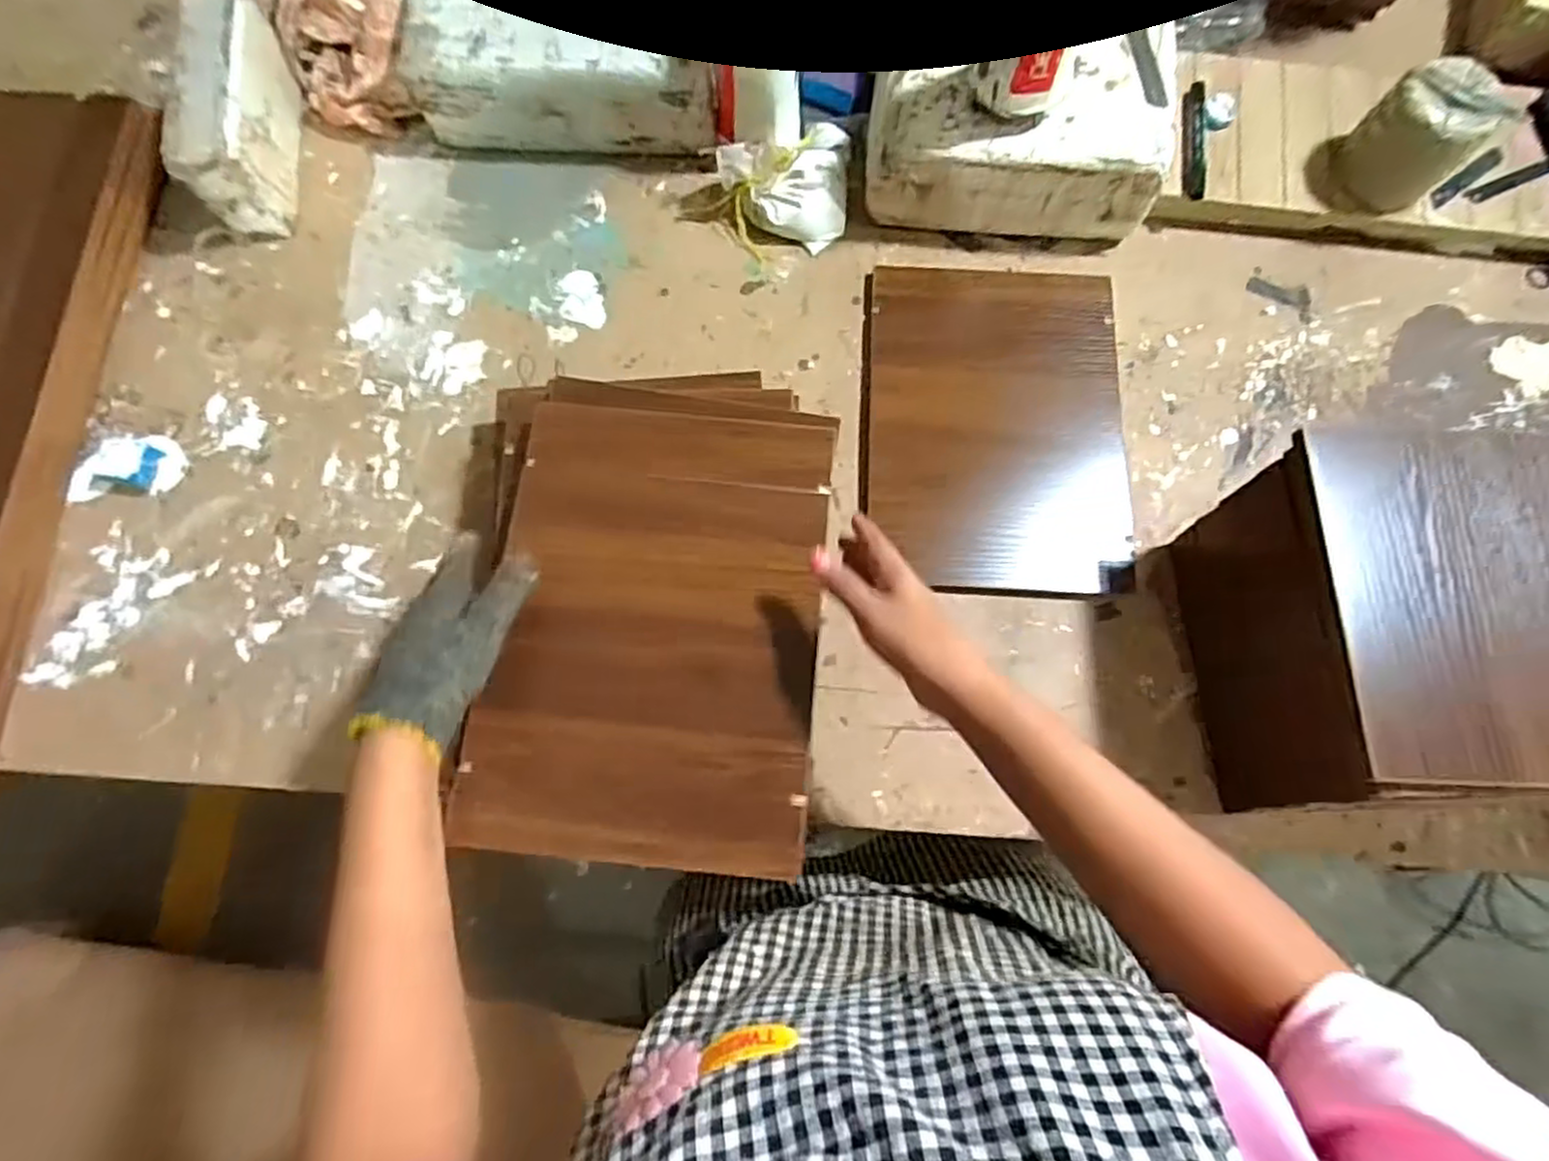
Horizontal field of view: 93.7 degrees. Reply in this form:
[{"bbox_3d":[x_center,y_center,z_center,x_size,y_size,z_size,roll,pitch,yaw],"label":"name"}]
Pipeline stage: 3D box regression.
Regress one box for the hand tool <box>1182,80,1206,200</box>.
[{"bbox_3d":[0.422,-0.448,0.731,0.024,0.016,0.134,8,80,1],"label":"hand tool"}]

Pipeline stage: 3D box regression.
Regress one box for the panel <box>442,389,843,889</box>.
[{"bbox_3d":[-0.083,0.028,0.521,0.228,0.014,0.325,6,74,0],"label":"panel"}]

